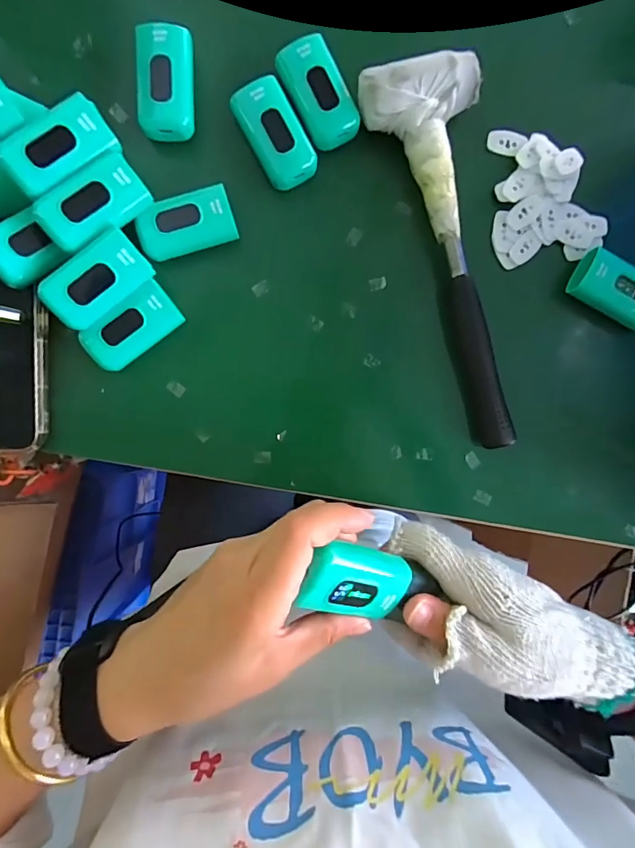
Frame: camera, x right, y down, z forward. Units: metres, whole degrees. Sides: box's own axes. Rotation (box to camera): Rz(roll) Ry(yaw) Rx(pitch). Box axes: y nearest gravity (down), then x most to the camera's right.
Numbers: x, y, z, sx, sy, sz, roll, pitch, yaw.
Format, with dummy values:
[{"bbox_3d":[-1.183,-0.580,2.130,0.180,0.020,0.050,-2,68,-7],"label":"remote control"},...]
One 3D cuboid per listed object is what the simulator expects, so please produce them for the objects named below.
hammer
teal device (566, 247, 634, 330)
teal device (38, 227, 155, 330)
[{"bbox_3d":[0.108,-0.120,0.311,0.073,0.027,0.268,-20,97,-2],"label":"hammer"},{"bbox_3d":[0.221,-0.098,0.324,0.063,0.025,0.038,30,87,-4],"label":"teal device"},{"bbox_3d":[-0.143,-0.092,0.280,0.065,0.021,0.035,-41,123,-3],"label":"teal device"}]

